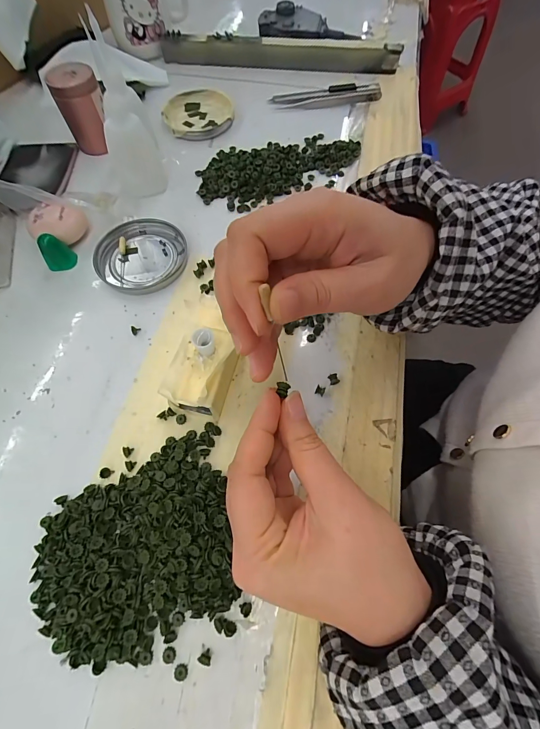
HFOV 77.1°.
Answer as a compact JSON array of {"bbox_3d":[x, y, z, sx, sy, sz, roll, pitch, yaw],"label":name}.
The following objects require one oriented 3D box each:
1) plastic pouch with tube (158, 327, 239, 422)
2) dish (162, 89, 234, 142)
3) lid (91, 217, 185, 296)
[{"bbox_3d":[-0.045,0.007,0.231,0.042,0.049,0.055,15,66,7],"label":"plastic pouch with tube"},{"bbox_3d":[-0.083,-0.291,0.392,0.077,0.008,0.083,0,65,0],"label":"dish"},{"bbox_3d":[-0.115,-0.098,0.302,0.073,0.010,0.078,0,65,0],"label":"lid"}]

